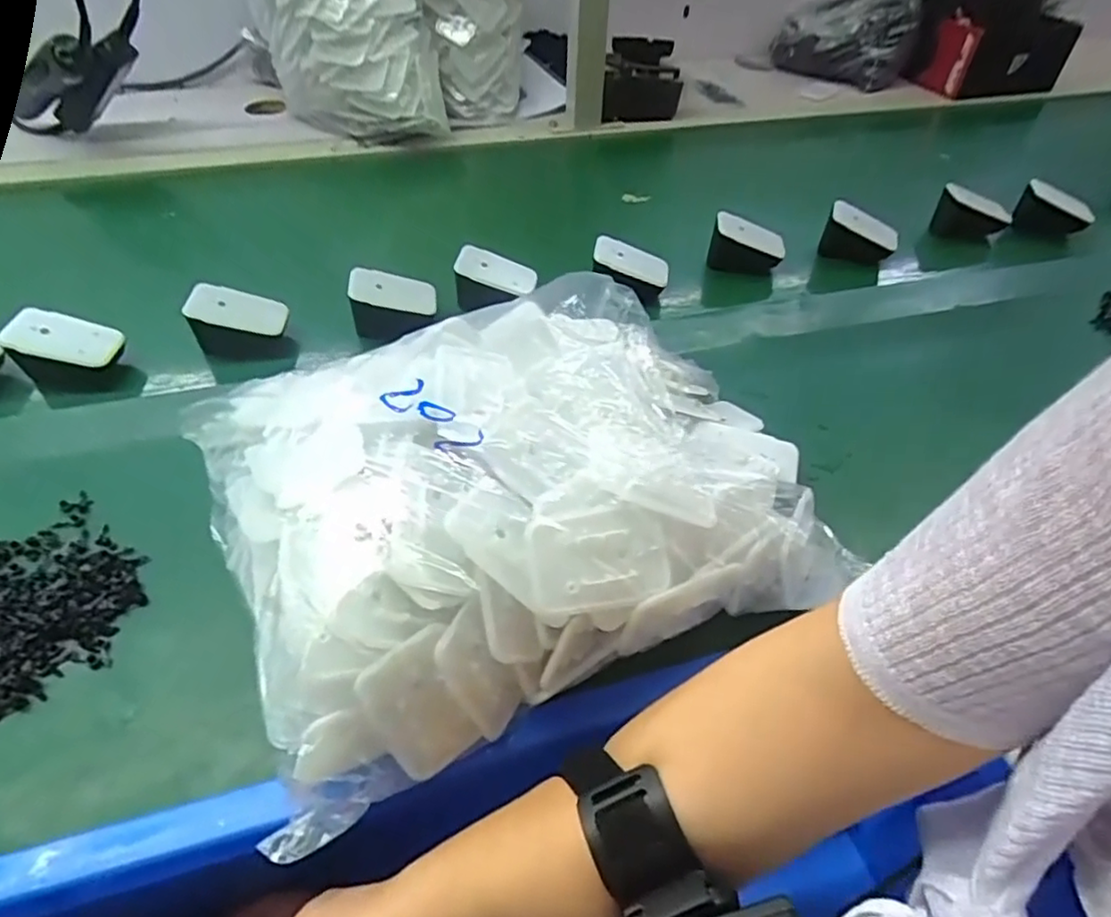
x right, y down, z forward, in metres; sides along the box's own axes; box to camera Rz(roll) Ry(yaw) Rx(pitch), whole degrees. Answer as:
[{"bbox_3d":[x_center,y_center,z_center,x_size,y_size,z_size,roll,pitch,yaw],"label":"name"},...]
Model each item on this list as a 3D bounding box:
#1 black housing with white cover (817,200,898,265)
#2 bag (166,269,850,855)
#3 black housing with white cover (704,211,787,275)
[{"bbox_3d":[0.302,-0.220,0.638,0.068,0.055,0.021,13,48,10],"label":"black housing with white cover"},{"bbox_3d":[-0.012,0.003,0.359,0.313,0.108,0.230,-18,50,-19],"label":"bag"},{"bbox_3d":[0.185,-0.208,0.623,0.068,0.051,0.028,8,47,4],"label":"black housing with white cover"}]

